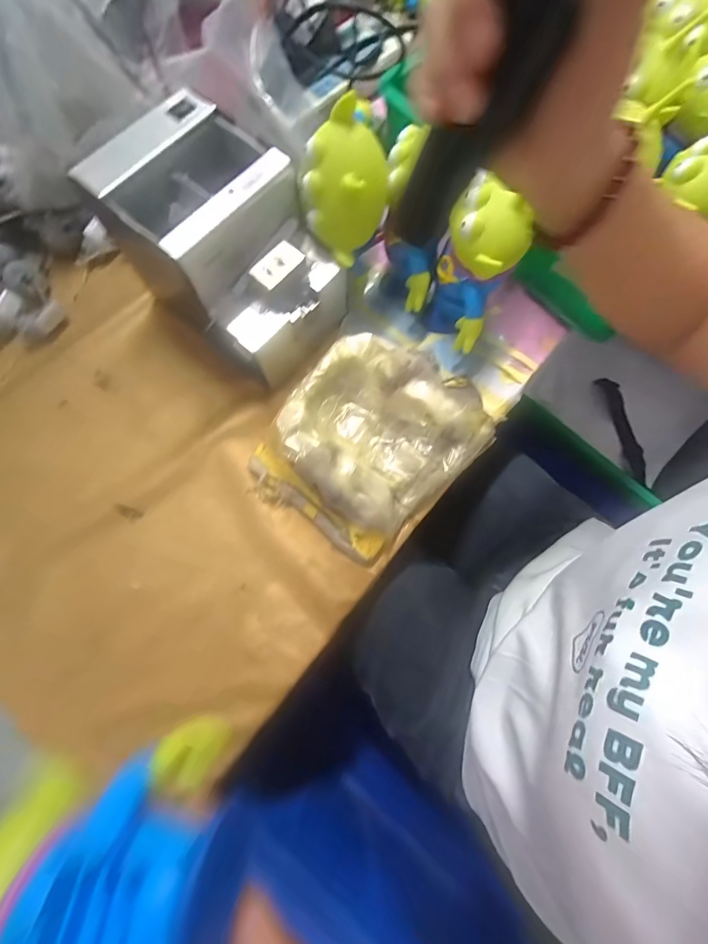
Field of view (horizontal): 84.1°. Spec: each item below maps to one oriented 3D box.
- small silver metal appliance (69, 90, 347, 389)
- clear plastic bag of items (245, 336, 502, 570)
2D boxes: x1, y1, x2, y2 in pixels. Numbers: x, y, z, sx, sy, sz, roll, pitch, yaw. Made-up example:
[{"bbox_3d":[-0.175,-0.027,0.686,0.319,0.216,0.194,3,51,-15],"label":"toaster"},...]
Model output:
[{"bbox_3d":[-0.107,-0.198,0.360,0.186,0.141,0.122,43,81,10],"label":"small silver metal appliance"},{"bbox_3d":[0.018,-0.034,0.367,0.168,0.052,0.212,38,80,10],"label":"clear plastic bag of items"}]

